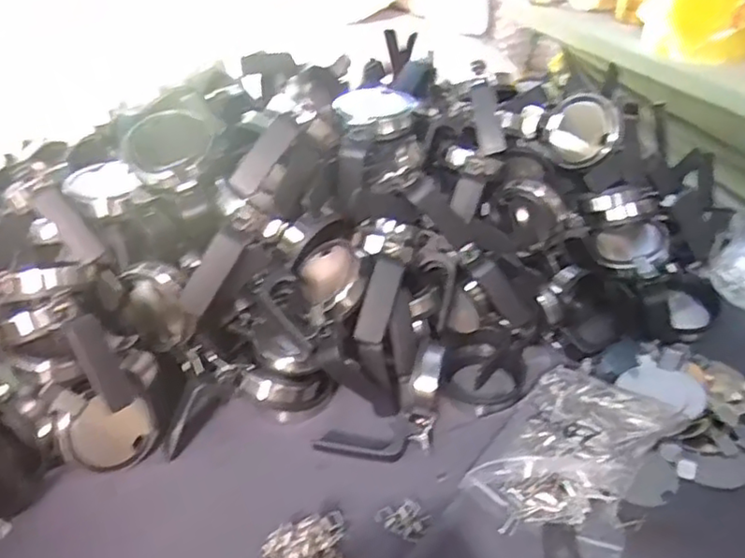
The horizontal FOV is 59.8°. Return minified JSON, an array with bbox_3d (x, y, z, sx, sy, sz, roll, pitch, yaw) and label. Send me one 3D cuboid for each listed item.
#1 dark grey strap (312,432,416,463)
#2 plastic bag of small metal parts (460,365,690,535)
[{"bbox_3d":[-0.008,0.131,0.512,0.074,0.014,0.024,7,33,11],"label":"dark grey strap"},{"bbox_3d":[0.154,0.129,0.505,0.101,0.029,0.163,27,41,36],"label":"plastic bag of small metal parts"}]

